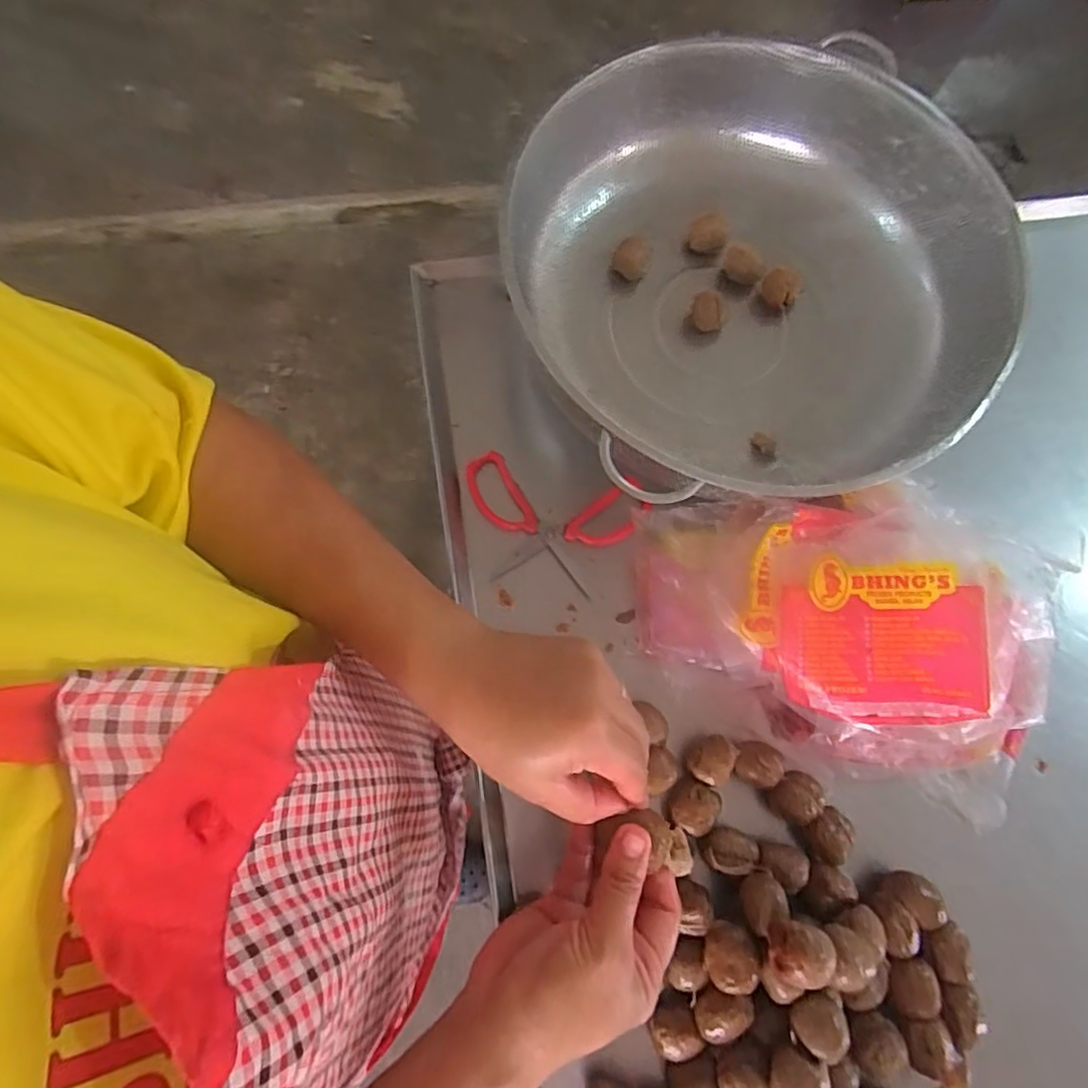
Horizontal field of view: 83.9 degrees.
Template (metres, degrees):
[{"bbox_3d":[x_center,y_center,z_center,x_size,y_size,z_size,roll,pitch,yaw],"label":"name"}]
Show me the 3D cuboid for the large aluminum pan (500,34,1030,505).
[{"bbox_3d":[0.175,-0.222,0.522,0.377,0.127,0.396,1,73,-2],"label":"large aluminum pan"}]

